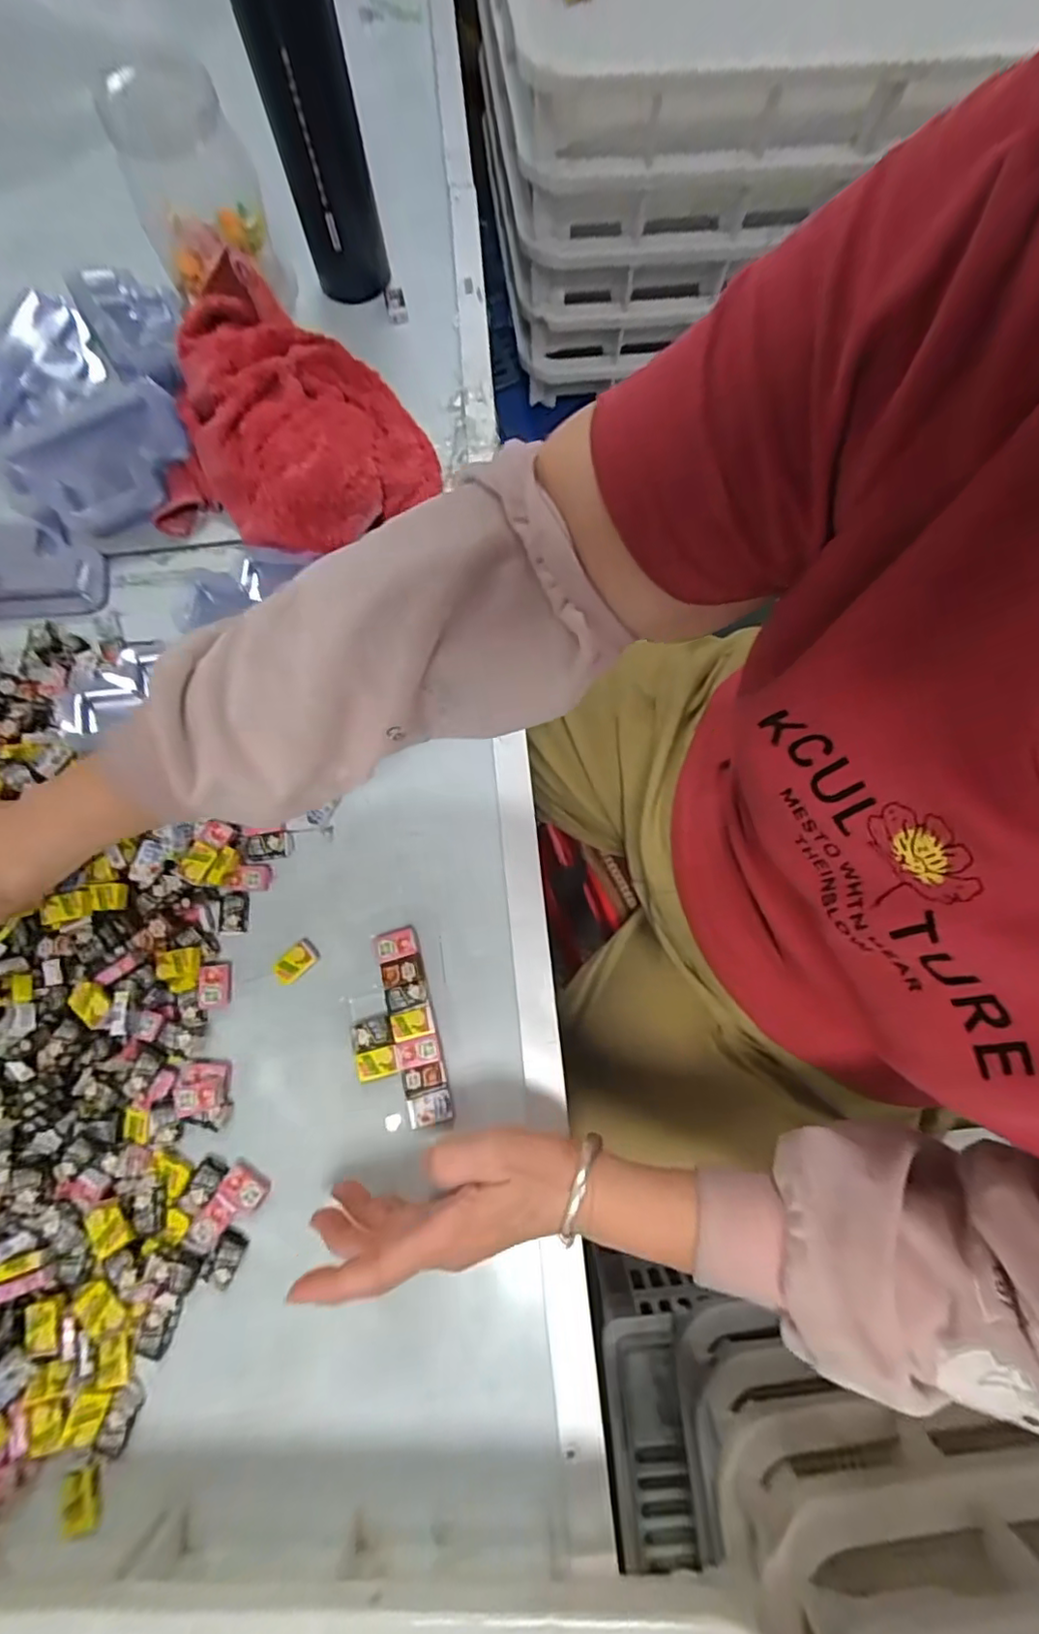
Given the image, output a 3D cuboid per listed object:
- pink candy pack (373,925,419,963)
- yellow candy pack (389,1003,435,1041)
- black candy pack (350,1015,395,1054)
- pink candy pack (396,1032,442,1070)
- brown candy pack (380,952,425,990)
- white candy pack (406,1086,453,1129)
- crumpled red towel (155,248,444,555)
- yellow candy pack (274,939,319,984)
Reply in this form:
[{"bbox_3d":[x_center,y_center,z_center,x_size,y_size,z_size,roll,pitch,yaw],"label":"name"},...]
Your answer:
[{"bbox_3d":[-0.081,0.083,0.384,0.027,0.006,0.019,-14,75,-2],"label":"pink candy pack"},{"bbox_3d":[-0.068,0.131,0.368,0.025,0.004,0.019,-20,76,-4],"label":"yellow candy pack"},{"bbox_3d":[-0.094,0.137,0.368,0.026,0.004,0.018,-17,76,-3],"label":"black candy pack"},{"bbox_3d":[-0.064,0.147,0.365,0.026,0.004,0.017,-14,75,-2],"label":"pink candy pack"},{"bbox_3d":[-0.076,0.100,0.377,0.027,0.004,0.017,-16,76,-3],"label":"brown candy pack"},{"bbox_3d":[-0.055,0.177,0.356,0.028,0.005,0.019,-15,75,-2],"label":"white candy pack"},{"bbox_3d":[-0.162,-0.300,0.449,0.222,0.058,0.201,17,76,6],"label":"crumpled red towel"},{"bbox_3d":[-0.147,0.095,0.385,0.027,0.012,0.019,-42,78,-9],"label":"yellow candy pack"}]

